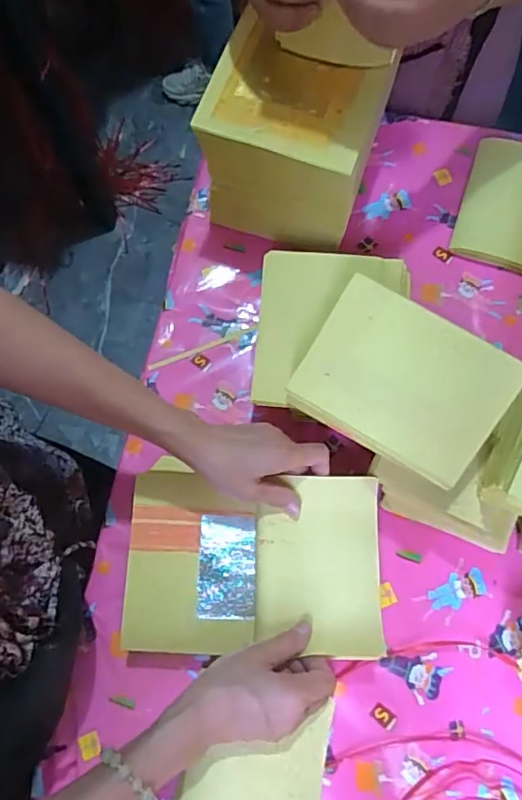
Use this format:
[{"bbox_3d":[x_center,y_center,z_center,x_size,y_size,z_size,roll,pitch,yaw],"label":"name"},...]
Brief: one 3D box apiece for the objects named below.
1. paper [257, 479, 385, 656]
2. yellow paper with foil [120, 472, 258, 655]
[{"bbox_3d":[0.052,0.149,0.496,0.110,0.013,0.152,1,73,1],"label":"paper"},{"bbox_3d":[-0.065,0.151,0.511,0.118,0.016,0.161,2,73,1],"label":"yellow paper with foil"}]

